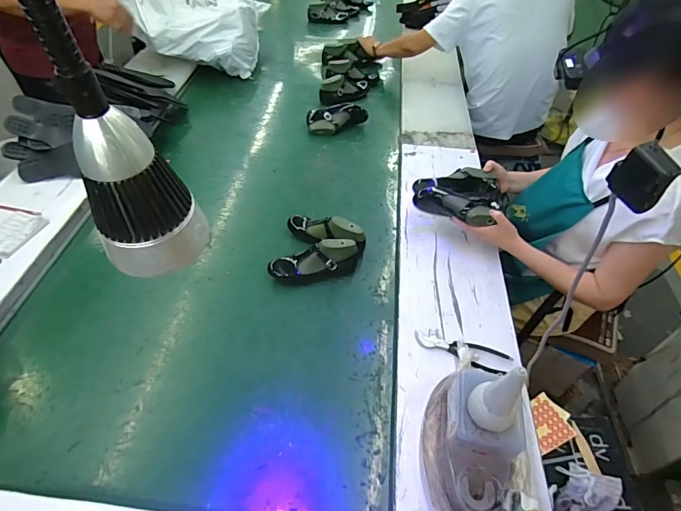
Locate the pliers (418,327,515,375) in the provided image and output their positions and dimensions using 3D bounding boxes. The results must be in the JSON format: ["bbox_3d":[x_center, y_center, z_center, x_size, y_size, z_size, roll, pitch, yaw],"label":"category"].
[{"bbox_3d":[0.245,0.188,0.837,0.191,0.030,0.063,20,50,14],"label":"pliers"}]

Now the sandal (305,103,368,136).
[{"bbox_3d":[-0.013,-0.496,1.496,0.210,0.067,0.088,-9,49,-12],"label":"sandal"}]

